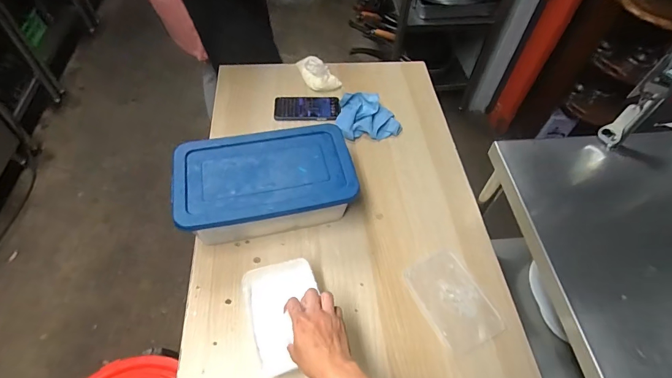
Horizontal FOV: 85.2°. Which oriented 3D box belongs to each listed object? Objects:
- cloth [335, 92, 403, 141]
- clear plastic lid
[{"bbox_3d":[0.081,-0.185,0.920,0.155,0.048,0.119,-3,55,-5],"label":"cloth"},{"bbox_3d":[0.216,0.201,0.680,0.123,0.010,0.177,-21,59,-16],"label":"clear plastic lid"}]

